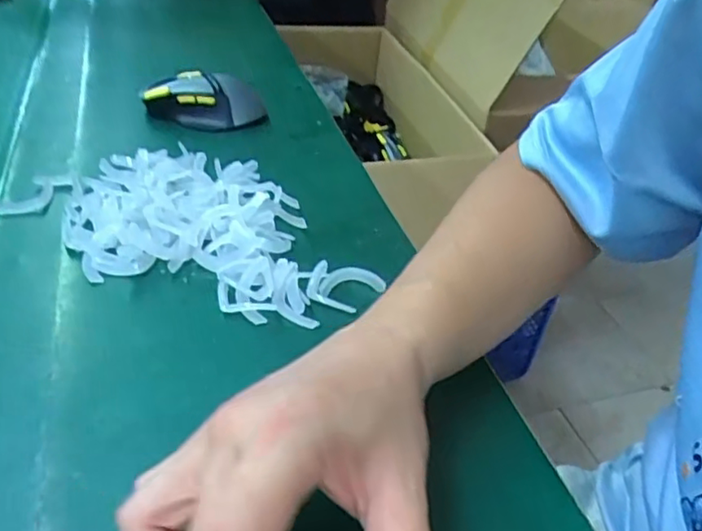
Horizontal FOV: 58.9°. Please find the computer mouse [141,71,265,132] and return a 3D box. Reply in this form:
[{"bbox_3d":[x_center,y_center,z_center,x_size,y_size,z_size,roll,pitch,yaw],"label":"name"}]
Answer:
[{"bbox_3d":[-0.145,-0.164,0.621,0.122,0.041,0.054,-4,38,-14],"label":"computer mouse"}]

